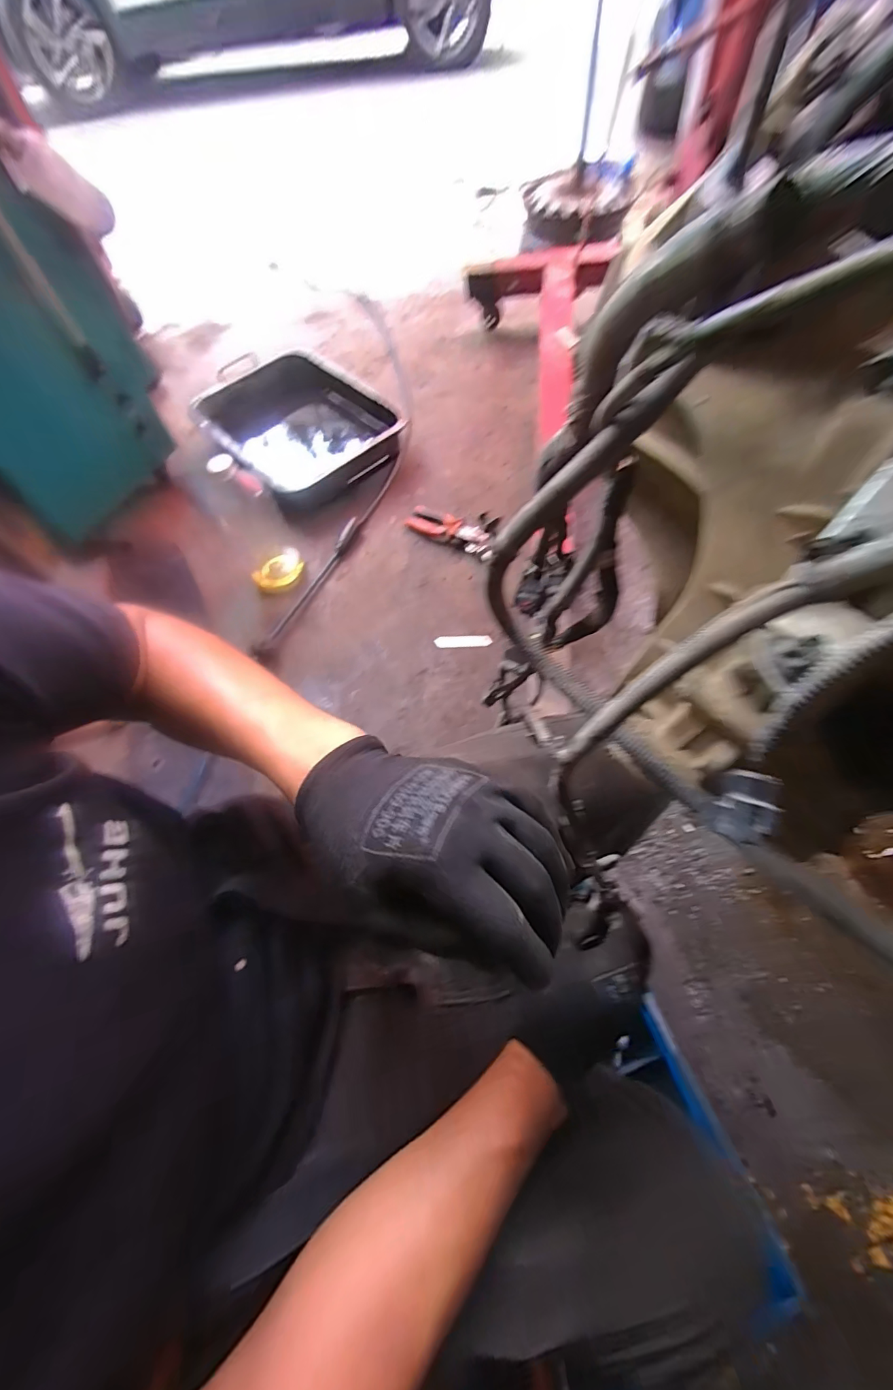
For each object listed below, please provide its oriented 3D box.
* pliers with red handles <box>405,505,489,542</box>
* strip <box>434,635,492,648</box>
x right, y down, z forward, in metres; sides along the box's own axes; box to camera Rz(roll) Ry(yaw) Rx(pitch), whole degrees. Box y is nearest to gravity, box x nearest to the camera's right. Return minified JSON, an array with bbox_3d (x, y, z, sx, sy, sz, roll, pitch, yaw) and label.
[{"bbox_3d":[-0.009,-0.377,1.016,0.173,0.045,0.068,27,69,17],"label":"pliers with red handles"},{"bbox_3d":[0.033,-0.106,0.903,0.111,0.004,0.027,-2,71,2],"label":"strip"}]

